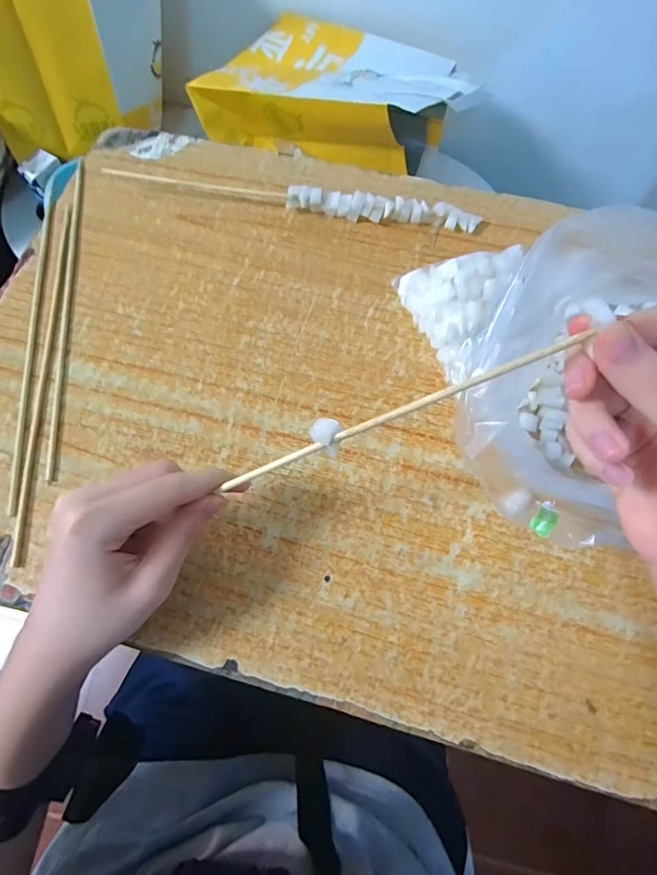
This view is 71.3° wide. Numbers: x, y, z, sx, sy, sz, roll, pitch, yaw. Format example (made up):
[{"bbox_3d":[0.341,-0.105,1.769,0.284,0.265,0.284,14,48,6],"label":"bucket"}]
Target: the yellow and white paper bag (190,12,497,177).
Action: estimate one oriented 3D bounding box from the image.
[{"bbox_3d":[0.023,-0.537,0.707,0.392,0.106,0.307,22,71,8],"label":"yellow and white paper bag"}]

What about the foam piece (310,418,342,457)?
[{"bbox_3d":[-0.001,-0.001,0.219,0.014,0.010,0.015,11,70,4],"label":"foam piece"}]

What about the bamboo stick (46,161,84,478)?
[{"bbox_3d":[-0.197,-0.104,0.348,0.007,0.008,0.284,-7,70,-2],"label":"bamboo stick"}]

